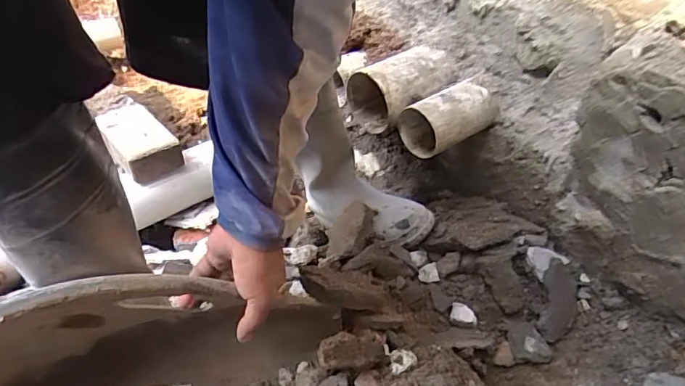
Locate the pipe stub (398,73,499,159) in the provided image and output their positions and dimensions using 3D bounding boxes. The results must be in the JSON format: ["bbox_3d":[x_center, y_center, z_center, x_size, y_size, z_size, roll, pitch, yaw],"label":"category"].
[{"bbox_3d":[0.177,-0.122,0.800,0.141,0.091,0.091,-19,40,-21],"label":"pipe stub"}]

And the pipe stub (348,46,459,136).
[{"bbox_3d":[0.105,-0.181,0.863,0.146,0.123,0.124,-30,45,-31],"label":"pipe stub"}]

